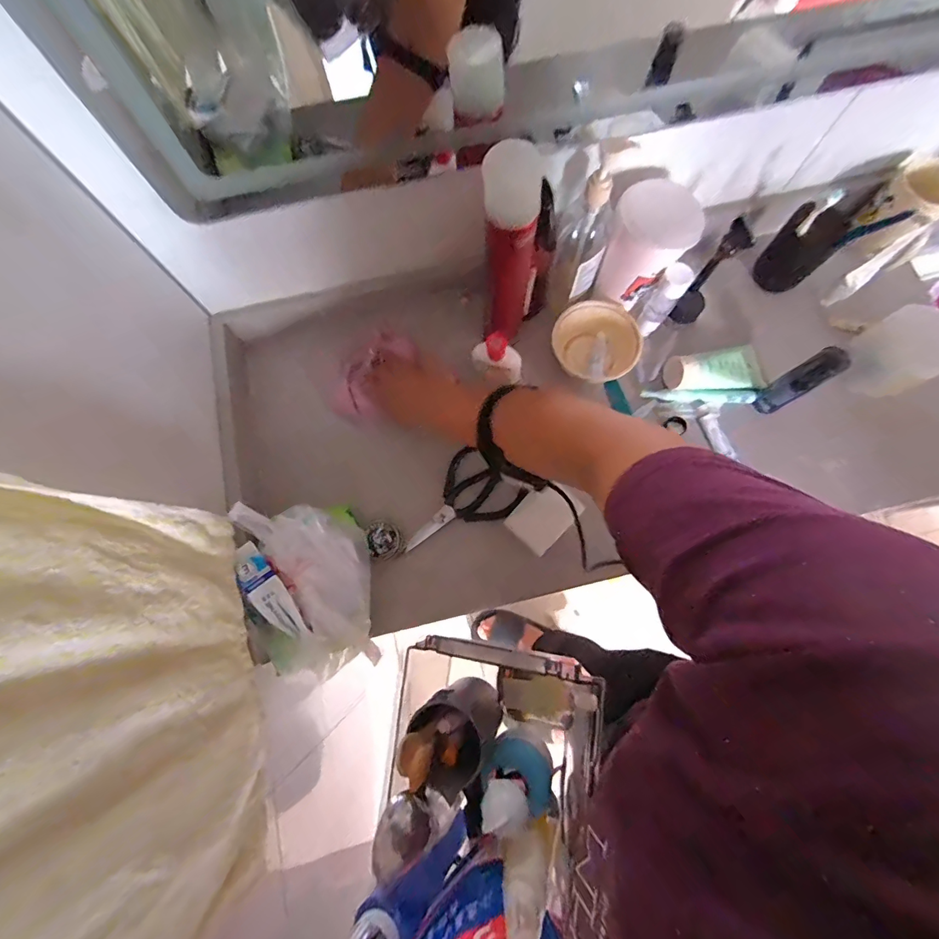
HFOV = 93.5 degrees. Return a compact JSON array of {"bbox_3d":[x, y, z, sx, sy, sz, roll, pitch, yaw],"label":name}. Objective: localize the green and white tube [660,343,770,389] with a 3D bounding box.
[{"bbox_3d":[0.331,-0.135,0.596,0.154,0.032,0.059,-7,75,-17],"label":"green and white tube"}]

